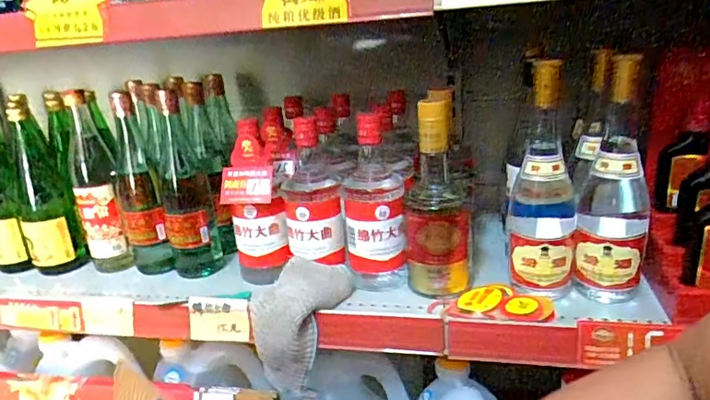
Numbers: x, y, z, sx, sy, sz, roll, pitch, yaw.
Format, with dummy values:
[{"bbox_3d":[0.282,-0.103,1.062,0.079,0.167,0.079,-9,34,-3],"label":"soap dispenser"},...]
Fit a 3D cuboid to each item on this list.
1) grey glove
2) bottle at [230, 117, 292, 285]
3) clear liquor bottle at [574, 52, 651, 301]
[{"bbox_3d":[-0.065,0.151,0.633,0.085,0.117,0.126,6,22,27],"label":"grey glove"},{"bbox_3d":[-0.130,0.008,0.668,0.060,0.214,0.060,-14,22,-24],"label":"bottle"},{"bbox_3d":[0.289,-0.019,0.567,0.072,0.258,0.087,6,22,27],"label":"clear liquor bottle"}]

